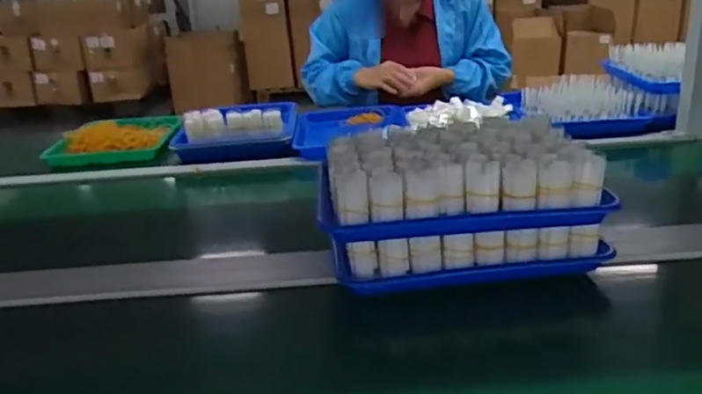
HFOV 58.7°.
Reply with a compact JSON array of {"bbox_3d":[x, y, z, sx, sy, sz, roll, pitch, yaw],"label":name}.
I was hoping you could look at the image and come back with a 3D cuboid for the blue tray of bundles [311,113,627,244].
[{"bbox_3d":[0.118,-0.025,0.743,0.301,0.072,0.184,-5,21,-3],"label":"blue tray of bundles"}]

